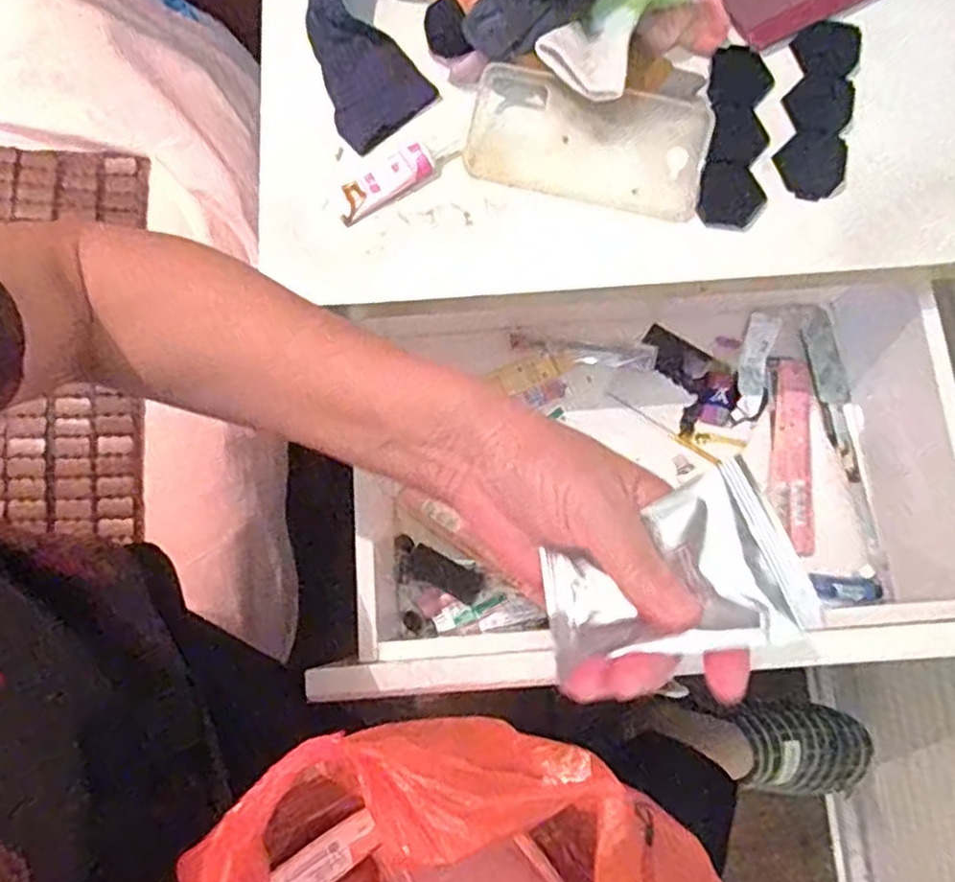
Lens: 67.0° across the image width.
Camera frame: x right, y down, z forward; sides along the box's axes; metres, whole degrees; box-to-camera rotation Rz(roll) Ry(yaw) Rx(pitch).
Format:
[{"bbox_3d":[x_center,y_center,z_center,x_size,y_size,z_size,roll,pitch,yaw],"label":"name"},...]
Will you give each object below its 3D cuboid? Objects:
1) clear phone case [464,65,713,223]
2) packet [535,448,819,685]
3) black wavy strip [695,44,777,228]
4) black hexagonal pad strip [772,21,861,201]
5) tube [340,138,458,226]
[{"bbox_3d":[0.077,-0.212,0.519,0.168,0.011,0.081,12,95,6],"label":"clear phone case"},{"bbox_3d":[0.071,0.056,0.277,0.094,0.015,0.063,-30,59,23],"label":"packet"},{"bbox_3d":[0.188,-0.221,0.522,0.047,0.010,0.147,12,75,-8],"label":"black wavy strip"},{"bbox_3d":[0.248,-0.242,0.524,0.047,0.008,0.143,12,75,4],"label":"black hexagonal pad strip"},{"bbox_3d":[-0.059,-0.190,0.514,0.094,0.011,0.027,-35,77,-9],"label":"tube"}]

